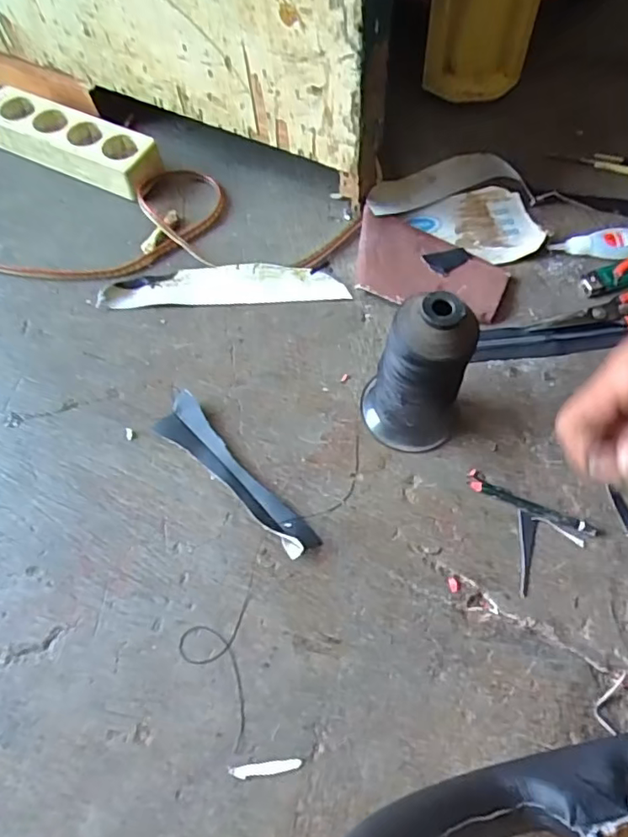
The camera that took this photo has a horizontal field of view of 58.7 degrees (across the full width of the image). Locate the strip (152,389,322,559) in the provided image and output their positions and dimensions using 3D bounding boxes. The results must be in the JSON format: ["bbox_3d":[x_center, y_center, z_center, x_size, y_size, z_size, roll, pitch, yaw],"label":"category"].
[{"bbox_3d":[-0.062,0.042,0.442,0.166,0.016,0.036,41,70,18],"label":"strip"}]

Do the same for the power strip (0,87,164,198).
[{"bbox_3d":[-0.258,-0.291,0.593,0.199,0.046,0.055,22,65,11],"label":"power strip"}]

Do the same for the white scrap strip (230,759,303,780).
[{"bbox_3d":[-0.031,0.222,0.355,0.045,0.004,0.008,-7,63,-3],"label":"white scrap strip"}]

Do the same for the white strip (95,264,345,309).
[{"bbox_3d":[-0.085,-0.128,0.531,0.227,0.014,0.036,-3,63,-1],"label":"white strip"}]

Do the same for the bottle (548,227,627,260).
[{"bbox_3d":[0.275,-0.173,0.551,0.081,0.015,0.032,4,63,2],"label":"bottle"}]

